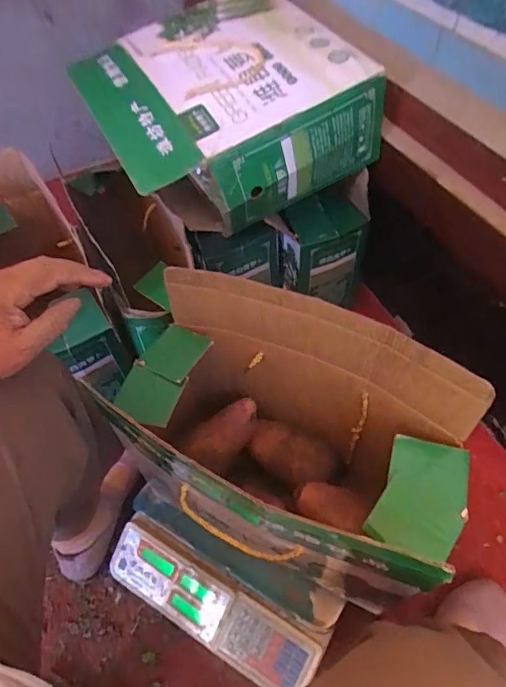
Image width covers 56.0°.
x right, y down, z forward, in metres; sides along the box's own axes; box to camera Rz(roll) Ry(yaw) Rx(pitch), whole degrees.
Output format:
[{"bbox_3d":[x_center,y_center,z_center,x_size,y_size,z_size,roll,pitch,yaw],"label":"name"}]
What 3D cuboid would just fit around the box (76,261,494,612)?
[{"bbox_3d":[0.033,0.107,0.526,0.366,0.260,0.191,21,58,17],"label":"box"}]

